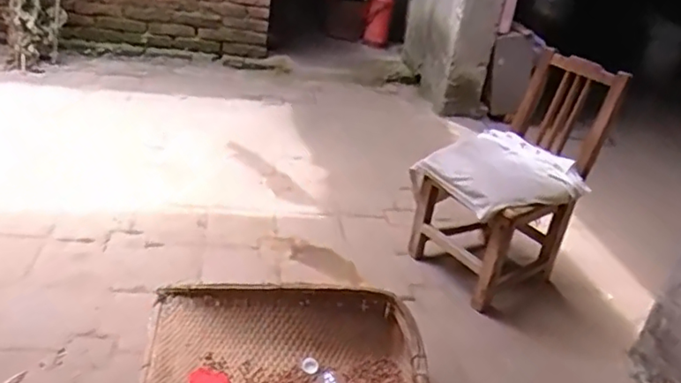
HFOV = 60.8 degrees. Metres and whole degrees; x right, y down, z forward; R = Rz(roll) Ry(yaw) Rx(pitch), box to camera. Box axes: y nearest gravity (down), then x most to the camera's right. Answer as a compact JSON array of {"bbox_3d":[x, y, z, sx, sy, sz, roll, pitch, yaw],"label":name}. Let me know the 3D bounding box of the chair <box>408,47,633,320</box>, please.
[{"bbox_3d":[0.443,-0.043,1.574,0.409,0.572,0.349,-15,36,-36],"label":"chair"}]

